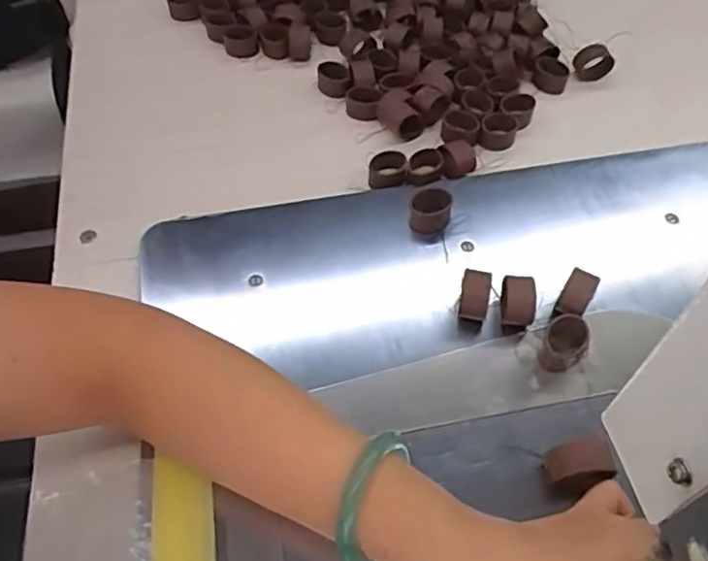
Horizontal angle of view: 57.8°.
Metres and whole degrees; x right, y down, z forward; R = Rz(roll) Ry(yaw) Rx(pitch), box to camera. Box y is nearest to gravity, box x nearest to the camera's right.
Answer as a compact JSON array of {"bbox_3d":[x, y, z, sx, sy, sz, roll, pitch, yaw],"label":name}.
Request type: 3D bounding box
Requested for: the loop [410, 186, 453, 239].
[{"bbox_3d":[0.054,-0.049,0.454,0.027,0.032,0.025,0,54,0],"label":"loop"}]

